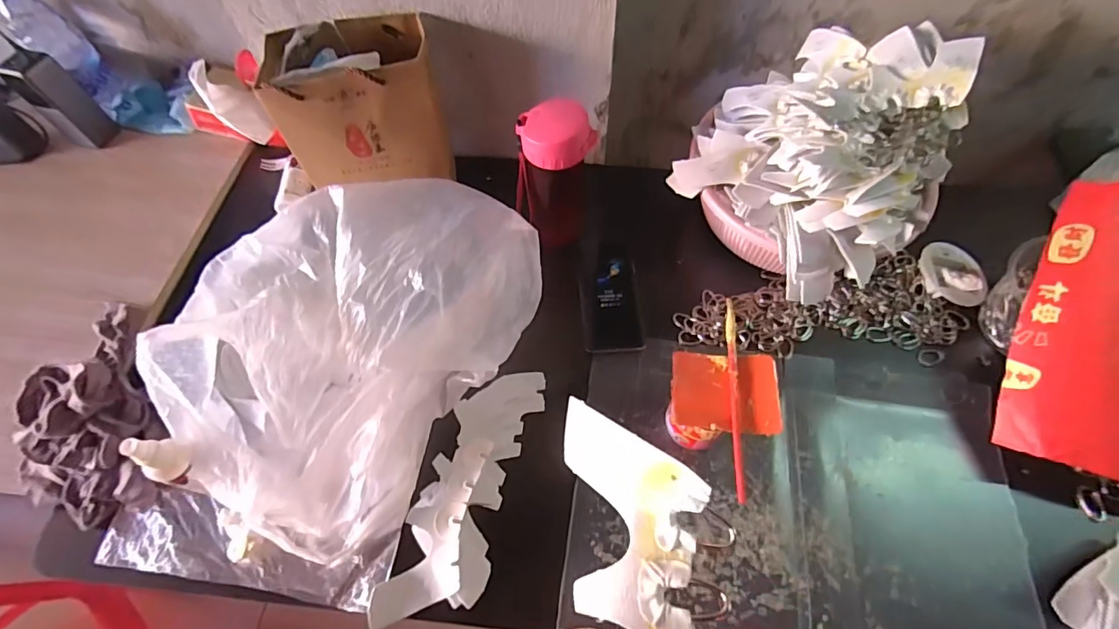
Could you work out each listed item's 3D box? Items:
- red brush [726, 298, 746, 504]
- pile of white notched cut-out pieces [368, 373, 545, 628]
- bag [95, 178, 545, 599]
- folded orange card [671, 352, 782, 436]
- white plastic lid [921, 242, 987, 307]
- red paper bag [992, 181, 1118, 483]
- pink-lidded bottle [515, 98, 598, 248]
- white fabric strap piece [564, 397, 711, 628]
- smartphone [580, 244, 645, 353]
[{"bbox_3d":[0.172,0.077,0.494,0.010,0.010,0.203,5,61,5],"label":"red brush"},{"bbox_3d":[-0.093,0.177,0.519,0.089,0.021,0.266,15,63,10],"label":"pile of white notched cut-out pieces"},{"bbox_3d":[-0.219,0.048,0.533,0.339,0.145,0.439,10,62,7],"label":"bag"},{"bbox_3d":[0.162,0.074,0.496,0.099,0.014,0.079,4,61,4],"label":"folded orange card"},{"bbox_3d":[0.485,-0.054,0.626,0.076,0.024,0.081,-1,61,1],"label":"white plastic lid"},{"bbox_3d":[0.584,0.027,0.510,0.209,0.053,0.295,19,83,2],"label":"red paper bag"},{"bbox_3d":[-0.005,-0.160,0.597,0.079,0.162,0.072,-1,61,1],"label":"pink-lidded bottle"},{"bbox_3d":[0.040,0.110,0.252,0.065,0.029,0.143,-8,55,-2],"label":"white fabric strap piece"},{"bbox_3d":[0.064,-0.024,0.634,0.070,0.009,0.150,-3,61,0],"label":"smartphone"}]

